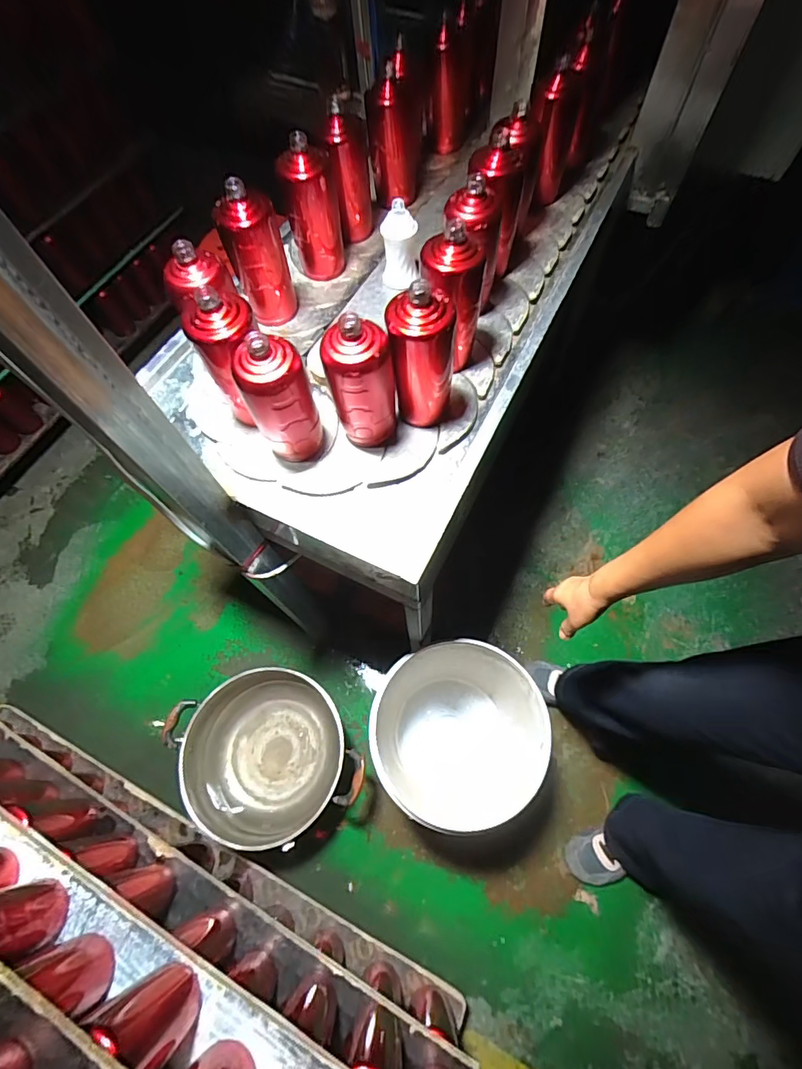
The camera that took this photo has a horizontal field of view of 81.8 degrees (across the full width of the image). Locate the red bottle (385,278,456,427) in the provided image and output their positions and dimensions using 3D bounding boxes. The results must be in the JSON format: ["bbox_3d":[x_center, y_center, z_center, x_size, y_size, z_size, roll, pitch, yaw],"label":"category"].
[{"bbox_3d":[0.028,-0.229,0.609,0.075,0.193,0.075,1,57,6],"label":"red bottle"}]

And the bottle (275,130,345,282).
[{"bbox_3d":[-0.143,-0.534,0.761,0.086,0.196,0.082,-13,56,-3],"label":"bottle"}]

